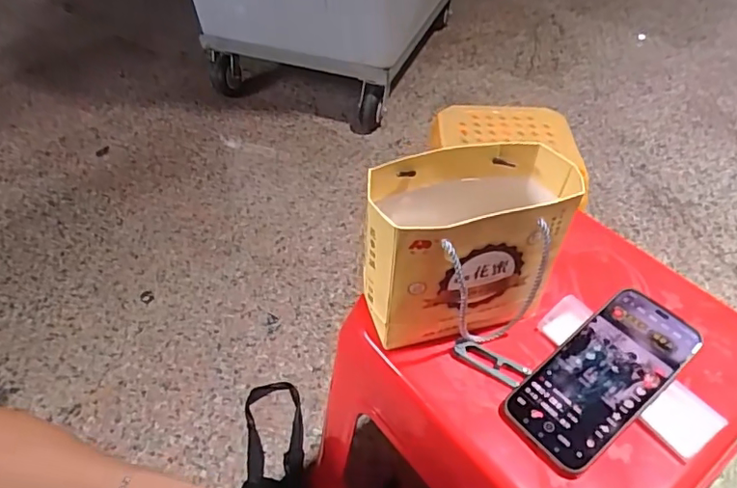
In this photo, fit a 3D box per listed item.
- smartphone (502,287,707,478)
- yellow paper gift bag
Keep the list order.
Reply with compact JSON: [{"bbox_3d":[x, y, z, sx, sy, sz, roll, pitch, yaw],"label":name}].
[{"bbox_3d":[0.191,0.105,0.447,0.162,0.009,0.074,-37,53,-13],"label":"smartphone"},{"bbox_3d":[0.082,0.004,0.473,0.175,0.143,0.091,-11,46,-10],"label":"yellow paper gift bag"}]

